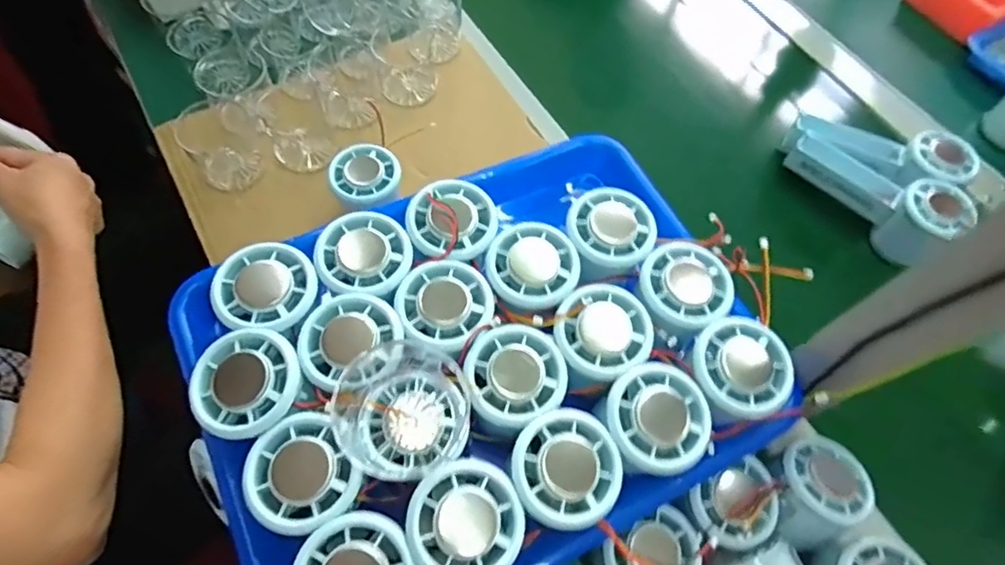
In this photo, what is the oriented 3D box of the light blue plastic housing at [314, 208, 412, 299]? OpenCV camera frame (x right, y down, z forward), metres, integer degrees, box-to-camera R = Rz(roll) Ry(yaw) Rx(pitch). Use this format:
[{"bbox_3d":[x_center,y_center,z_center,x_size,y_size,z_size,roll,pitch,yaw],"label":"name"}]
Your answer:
[{"bbox_3d":[-0.083,-0.016,0.348,0.053,0.017,0.055,1,62,-2],"label":"light blue plastic housing"}]

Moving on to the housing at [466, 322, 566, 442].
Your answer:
[{"bbox_3d":[0.007,0.059,0.335,0.054,0.037,0.059,1,62,-2],"label":"housing"}]

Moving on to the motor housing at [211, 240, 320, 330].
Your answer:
[{"bbox_3d":[-0.136,0.006,0.337,0.053,0.023,0.055,1,62,-2],"label":"motor housing"}]

